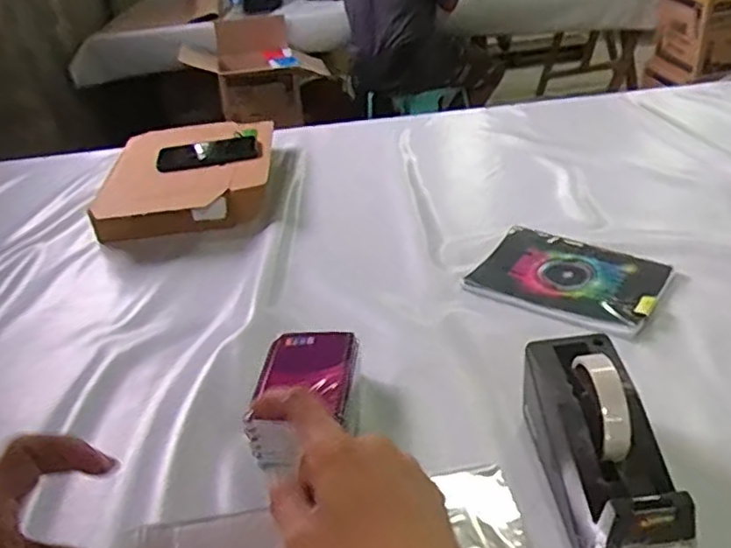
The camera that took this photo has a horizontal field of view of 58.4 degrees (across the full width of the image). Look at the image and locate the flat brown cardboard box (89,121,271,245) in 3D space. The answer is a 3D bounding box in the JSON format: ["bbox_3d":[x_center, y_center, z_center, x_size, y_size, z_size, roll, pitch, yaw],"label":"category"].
[{"bbox_3d":[-0.300,-0.171,1.125,0.275,0.067,0.312,-6,35,-1],"label":"flat brown cardboard box"}]

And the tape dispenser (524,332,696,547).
[{"bbox_3d":[0.190,0.143,0.533,0.083,0.112,0.203,-8,35,-2],"label":"tape dispenser"}]

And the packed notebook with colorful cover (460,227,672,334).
[{"bbox_3d":[0.257,0.001,0.829,0.218,0.014,0.151,20,42,31],"label":"packed notebook with colorful cover"}]

